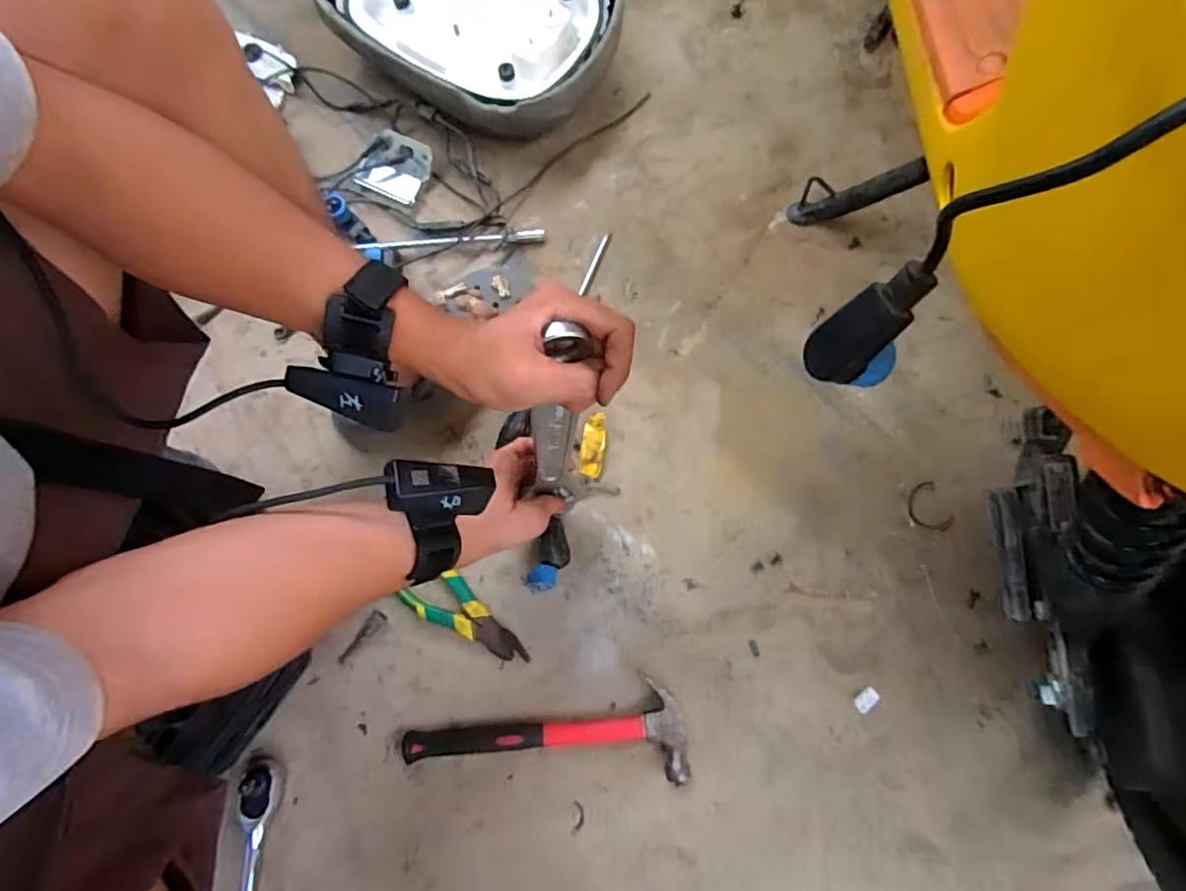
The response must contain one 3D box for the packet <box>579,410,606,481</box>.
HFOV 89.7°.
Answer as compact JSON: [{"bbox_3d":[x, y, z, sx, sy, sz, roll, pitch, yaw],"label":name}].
[{"bbox_3d":[0.000,0.000,0.658,0.026,0.008,0.070,6,86,0],"label":"packet"}]

